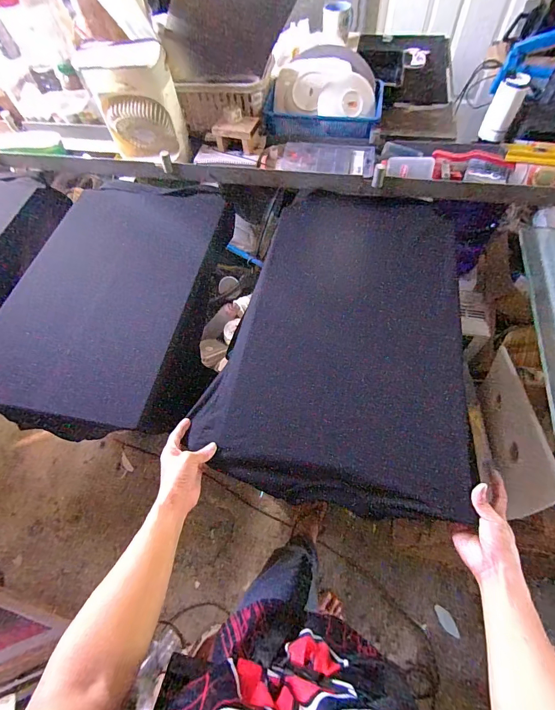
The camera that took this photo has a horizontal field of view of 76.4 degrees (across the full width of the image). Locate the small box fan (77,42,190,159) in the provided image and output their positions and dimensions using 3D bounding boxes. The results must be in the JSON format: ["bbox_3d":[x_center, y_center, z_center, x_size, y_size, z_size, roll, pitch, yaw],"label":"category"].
[{"bbox_3d":[-0.359,-0.642,0.923,0.209,0.253,0.106,17,64,13],"label":"small box fan"}]

